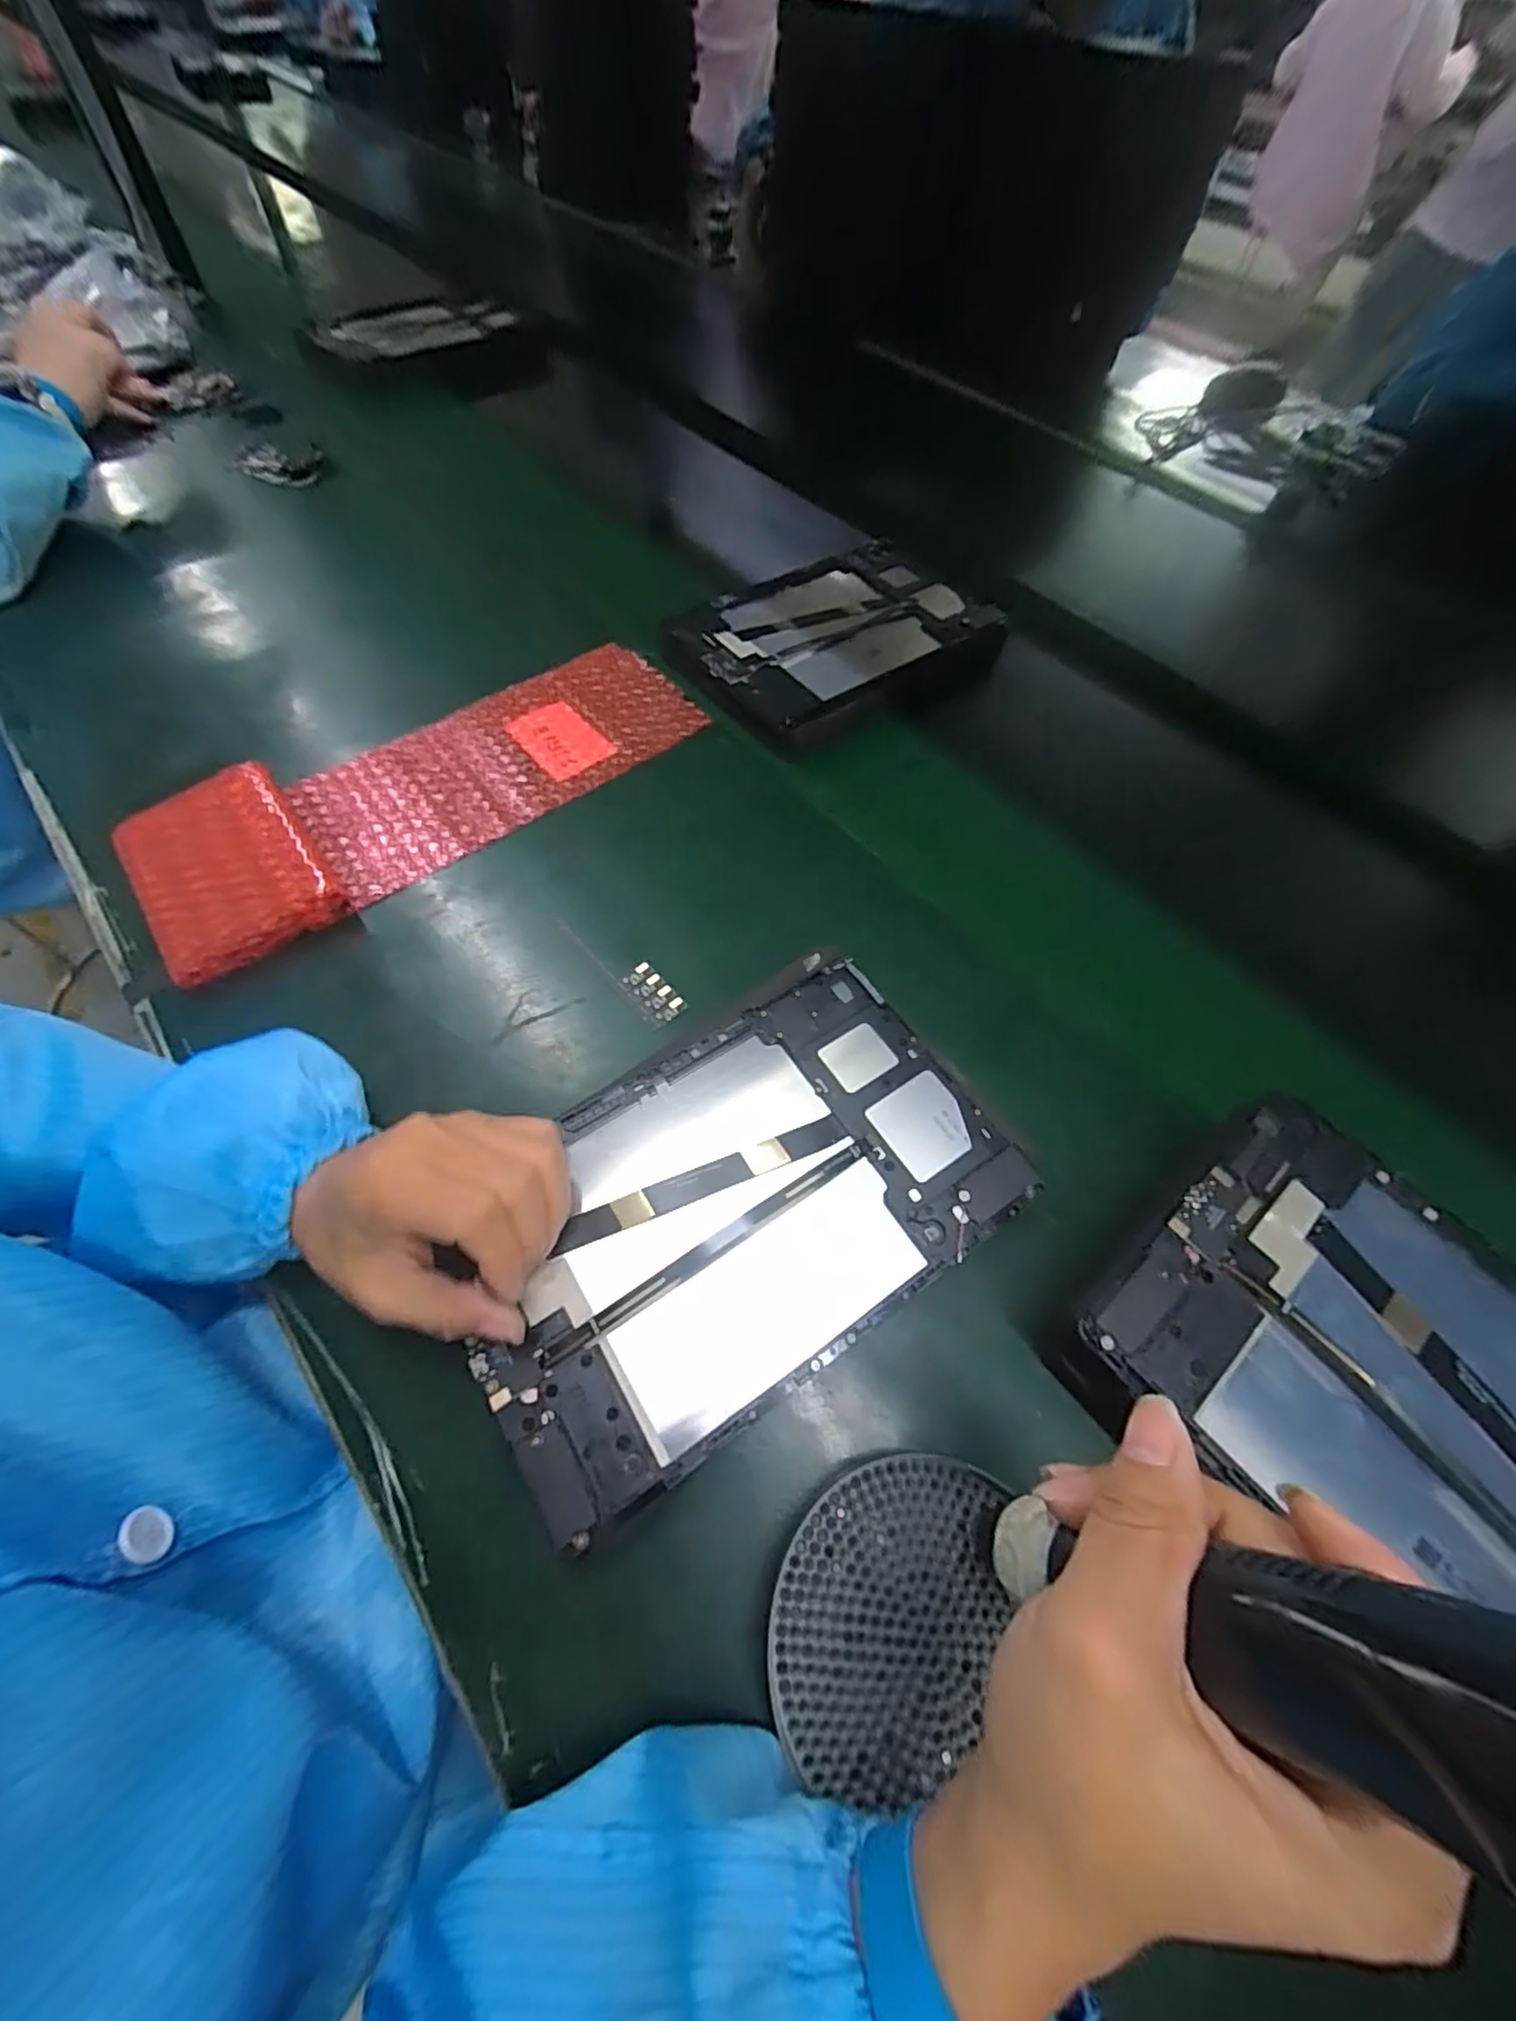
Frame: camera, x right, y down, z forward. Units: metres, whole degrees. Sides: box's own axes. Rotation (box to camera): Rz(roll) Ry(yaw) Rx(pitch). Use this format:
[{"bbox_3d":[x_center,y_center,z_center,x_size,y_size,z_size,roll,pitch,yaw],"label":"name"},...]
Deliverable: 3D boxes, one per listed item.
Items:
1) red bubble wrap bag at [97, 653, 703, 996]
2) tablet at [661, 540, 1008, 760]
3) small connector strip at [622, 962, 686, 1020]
[{"bbox_3d":[-0.208,-0.152,0.444,0.352,0.020,0.118,-34,67,-22],"label":"red bubble wrap bag"},{"bbox_3d":[0.065,-0.292,0.540,0.253,0.026,0.172,-35,68,-23],"label":"tablet"},{"bbox_3d":[-0.057,-0.009,0.375,0.017,0.005,0.038,-38,69,-22],"label":"small connector strip"}]

